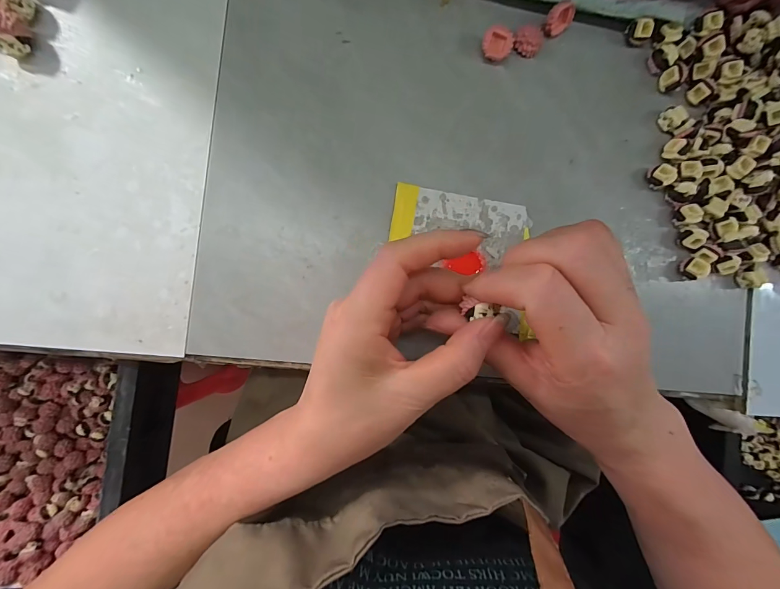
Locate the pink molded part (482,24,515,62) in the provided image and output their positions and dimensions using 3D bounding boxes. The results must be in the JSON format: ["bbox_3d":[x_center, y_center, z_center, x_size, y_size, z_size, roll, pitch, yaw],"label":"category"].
[{"bbox_3d":[0.074,-0.173,0.238,0.021,0.011,0.020,0,87,-9],"label":"pink molded part"}]

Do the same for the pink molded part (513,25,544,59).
[{"bbox_3d":[0.097,-0.179,0.242,0.019,0.007,0.019,0,87,-9],"label":"pink molded part"}]

